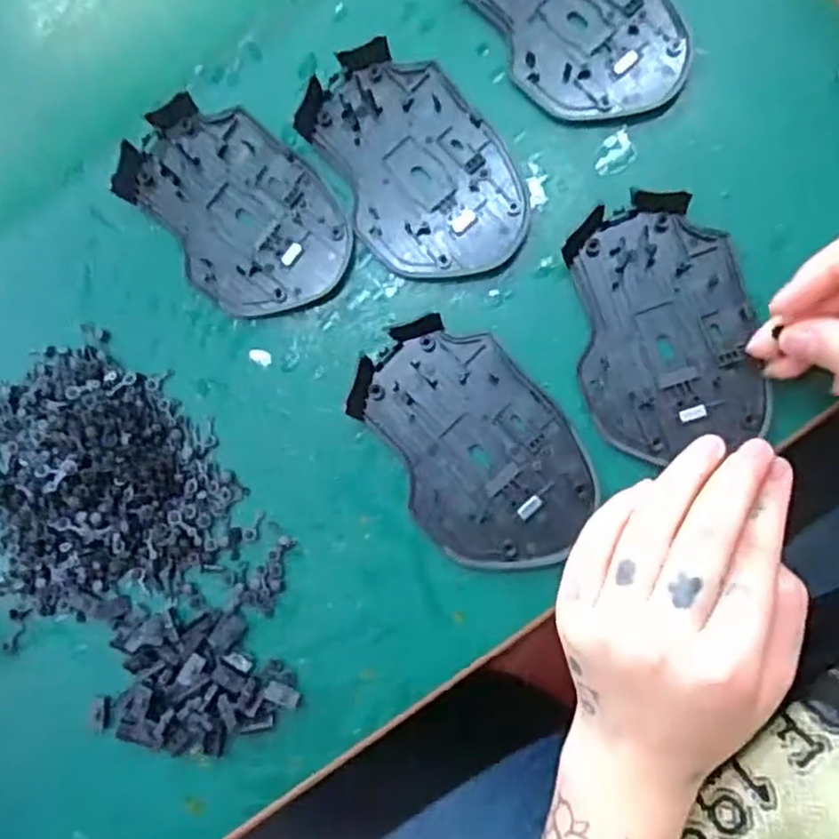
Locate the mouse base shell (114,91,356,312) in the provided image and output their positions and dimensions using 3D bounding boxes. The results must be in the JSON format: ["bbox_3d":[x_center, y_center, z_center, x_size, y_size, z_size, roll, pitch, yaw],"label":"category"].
[{"bbox_3d":[-0.085,-0.097,0.323,0.070,0.010,0.112,-45,80,2],"label":"mouse base shell"}]

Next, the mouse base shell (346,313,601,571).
[{"bbox_3d":[0.022,0.011,0.299,0.072,0.010,0.110,-41,80,3],"label":"mouse base shell"}]

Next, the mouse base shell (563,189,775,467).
[{"bbox_3d":[0.102,-0.039,0.293,0.069,0.010,0.105,-10,83,7],"label":"mouse base shell"}]

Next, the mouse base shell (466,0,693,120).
[{"bbox_3d":[0.067,-0.184,0.312,0.070,0.010,0.113,-33,81,4],"label":"mouse base shell"}]

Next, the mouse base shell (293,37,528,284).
[{"bbox_3d":[-0.003,-0.114,0.313,0.070,0.011,0.111,-31,81,4],"label":"mouse base shell"}]

